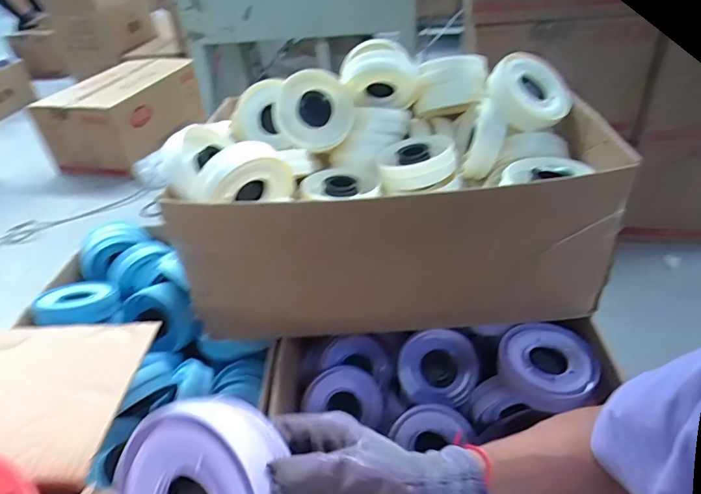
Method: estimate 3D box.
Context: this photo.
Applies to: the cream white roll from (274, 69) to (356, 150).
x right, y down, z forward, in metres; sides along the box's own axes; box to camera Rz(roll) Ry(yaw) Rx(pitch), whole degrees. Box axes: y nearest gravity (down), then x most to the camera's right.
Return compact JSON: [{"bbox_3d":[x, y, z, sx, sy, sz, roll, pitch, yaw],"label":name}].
[{"bbox_3d":[-0.063,-0.235,0.806,0.132,0.131,0.055,12,4,1],"label":"cream white roll"}]

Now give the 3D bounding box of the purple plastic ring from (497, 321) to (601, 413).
[{"bbox_3d":[0.289,0.174,0.679,0.130,0.046,0.125,-3,35,2],"label":"purple plastic ring"}]

